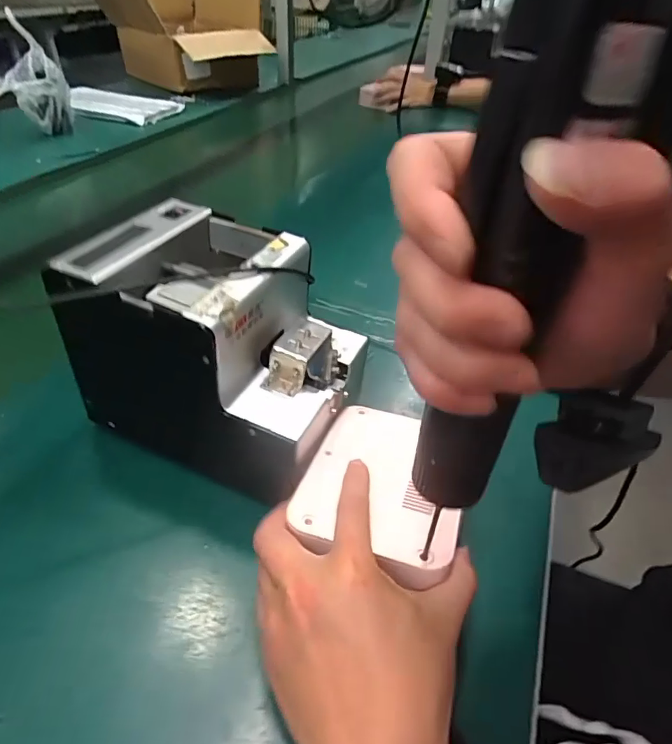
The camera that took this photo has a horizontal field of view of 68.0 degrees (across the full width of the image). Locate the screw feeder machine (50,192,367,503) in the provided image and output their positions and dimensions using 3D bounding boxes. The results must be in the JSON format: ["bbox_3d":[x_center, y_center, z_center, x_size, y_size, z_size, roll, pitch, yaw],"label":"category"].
[{"bbox_3d":[-0.077,-0.015,0.369,0.169,0.160,0.122,17,42,16],"label":"screw feeder machine"}]

